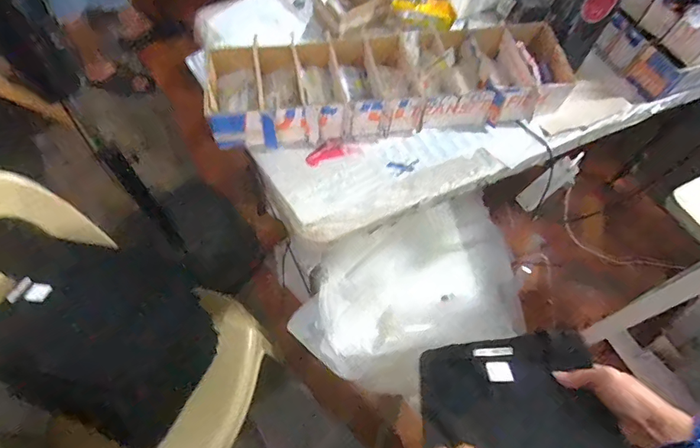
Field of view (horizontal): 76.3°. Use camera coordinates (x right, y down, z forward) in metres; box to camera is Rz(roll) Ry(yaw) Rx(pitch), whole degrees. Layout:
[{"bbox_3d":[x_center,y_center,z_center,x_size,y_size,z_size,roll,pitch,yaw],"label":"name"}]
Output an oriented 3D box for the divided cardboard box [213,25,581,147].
[{"bbox_3d":[0.068,-0.255,0.791,0.629,0.071,0.204,-9,63,-8],"label":"divided cardboard box"}]

